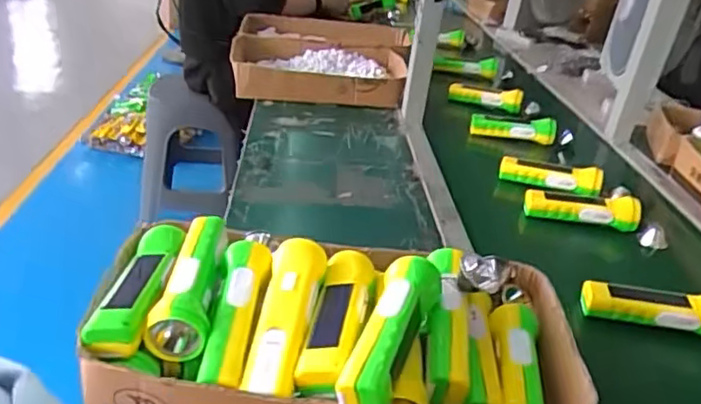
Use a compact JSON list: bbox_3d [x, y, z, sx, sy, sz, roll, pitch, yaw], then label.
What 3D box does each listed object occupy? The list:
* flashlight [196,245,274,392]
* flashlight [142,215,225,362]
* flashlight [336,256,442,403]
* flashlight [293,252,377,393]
[{"bbox_3d":[-0.101,0.101,0.548,0.042,0.053,0.172,7,28,-4],"label":"flashlight"},{"bbox_3d":[-0.149,0.074,0.570,0.052,0.047,0.158,5,28,-7],"label":"flashlight"},{"bbox_3d":[0.033,0.105,0.506,0.049,0.050,0.167,17,29,15],"label":"flashlight"},{"bbox_3d":[-0.009,0.102,0.544,0.049,0.040,0.153,11,28,5],"label":"flashlight"}]

